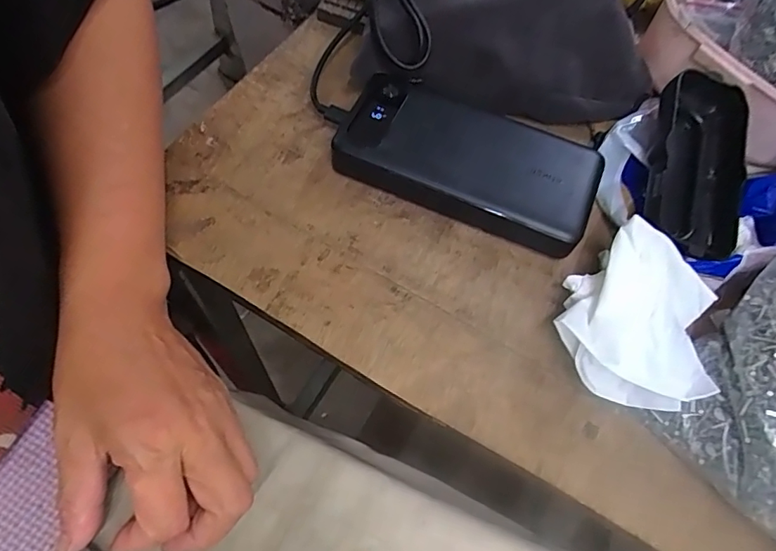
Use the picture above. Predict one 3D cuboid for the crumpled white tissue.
[{"bbox_3d":[0.127,0.024,0.266,0.072,0.045,0.082,24,65,7],"label":"crumpled white tissue"}]

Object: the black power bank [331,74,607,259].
[{"bbox_3d":[0.048,-0.069,0.313,0.154,0.025,0.068,23,64,6],"label":"black power bank"}]

